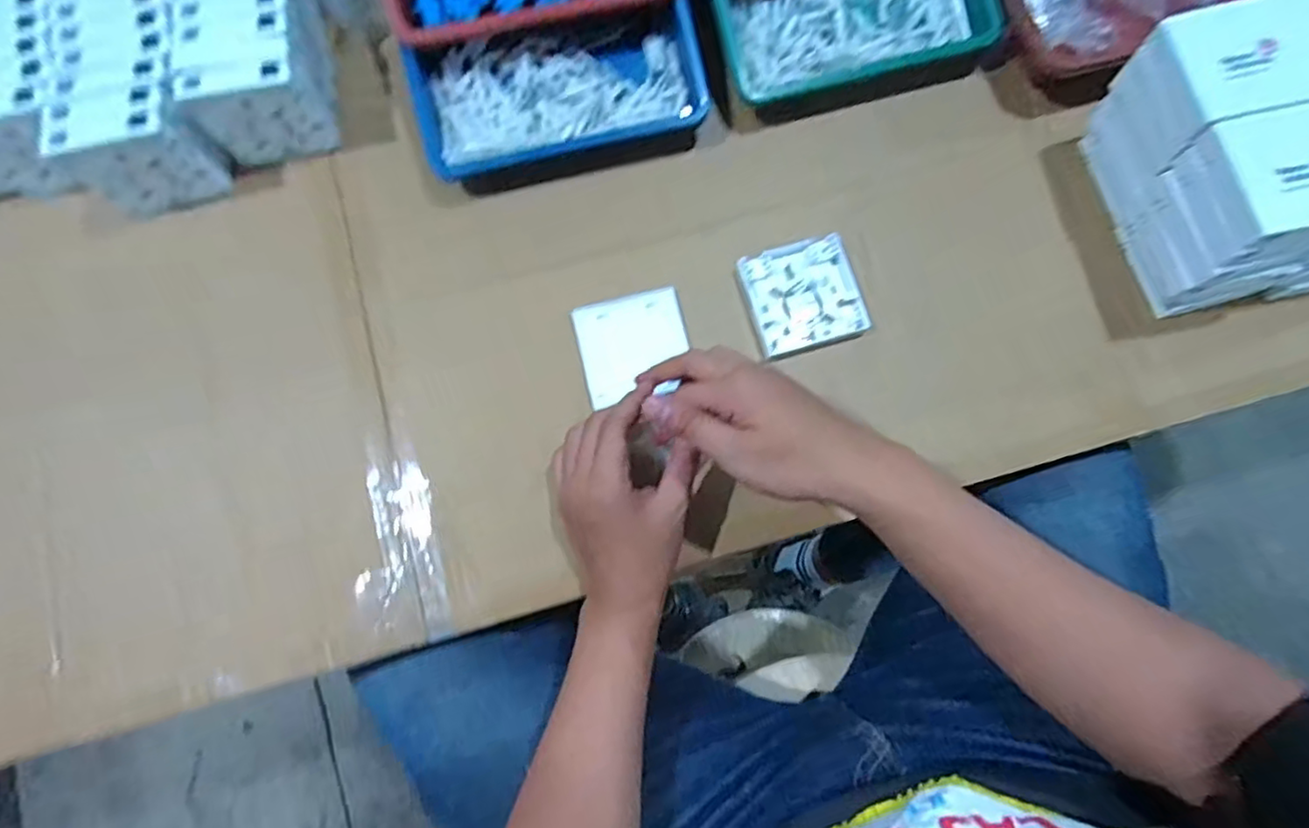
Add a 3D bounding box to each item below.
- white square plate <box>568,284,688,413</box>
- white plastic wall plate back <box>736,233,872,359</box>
[{"bbox_3d":[-0.016,-0.052,0.517,0.088,0.011,0.092,-14,79,-3],"label":"white square plate"},{"bbox_3d":[0.124,-0.097,0.519,0.090,0.018,0.089,-15,79,-3],"label":"white plastic wall plate back"}]

